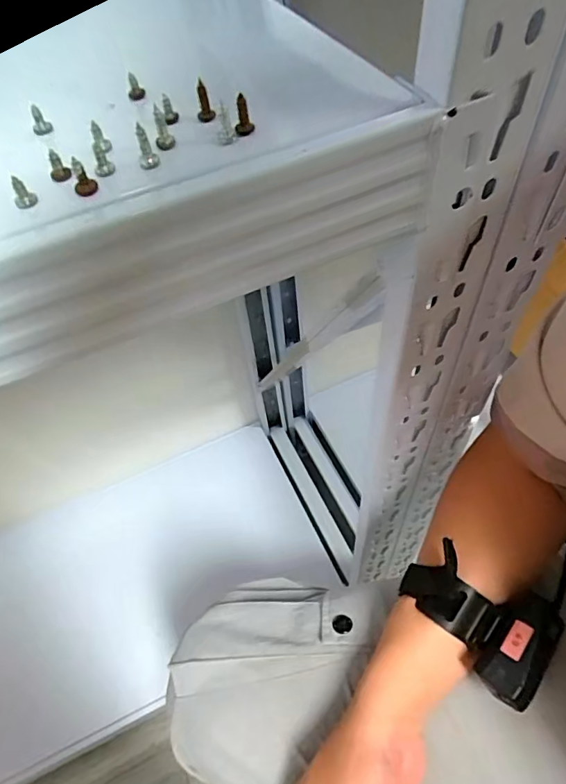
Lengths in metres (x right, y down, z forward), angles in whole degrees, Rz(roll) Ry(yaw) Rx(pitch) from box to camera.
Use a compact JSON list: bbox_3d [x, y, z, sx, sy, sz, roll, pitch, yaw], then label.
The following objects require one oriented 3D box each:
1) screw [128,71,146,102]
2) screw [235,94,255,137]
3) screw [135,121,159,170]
[{"bbox_3d":[-0.059,-0.121,0.194,0.007,0.010,0.005,-20,56,-9],"label":"screw"},{"bbox_3d":[-0.014,-0.097,0.169,0.006,0.012,0.008,-5,54,1],"label":"screw"},{"bbox_3d":[-0.046,-0.081,0.161,0.007,0.014,0.005,-18,55,-7],"label":"screw"}]

